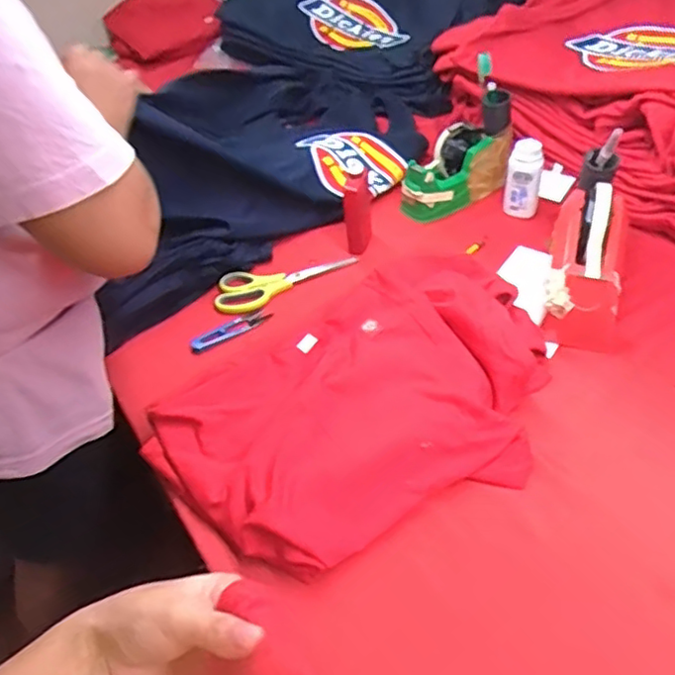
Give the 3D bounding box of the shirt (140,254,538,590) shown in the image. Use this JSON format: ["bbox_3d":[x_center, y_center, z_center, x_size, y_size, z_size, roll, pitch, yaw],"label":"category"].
[{"bbox_3d":[0.045,0.049,0.631,0.399,0.065,0.284,-33,51,-30],"label":"shirt"}]

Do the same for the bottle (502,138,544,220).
[{"bbox_3d":[0.249,-0.210,0.857,0.044,0.094,0.032,14,45,16],"label":"bottle"}]

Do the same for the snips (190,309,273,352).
[{"bbox_3d":[-0.127,-0.011,0.762,0.102,0.005,0.023,-27,48,-25],"label":"snips"}]

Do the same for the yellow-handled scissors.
[{"bbox_3d":[-0.071,-0.078,0.824,0.185,0.012,0.071,-23,47,-22],"label":"yellow-handled scissors"}]

